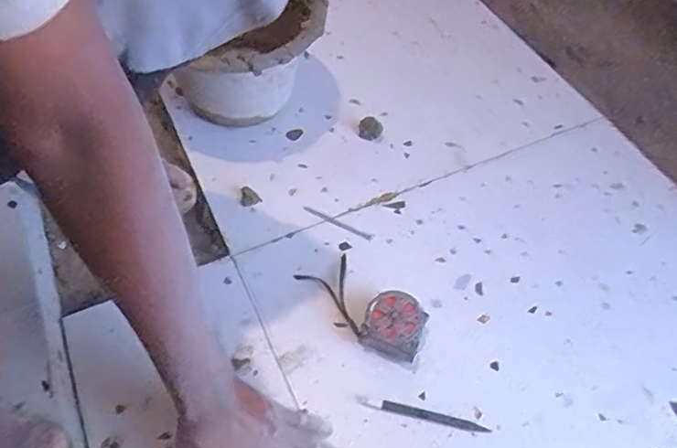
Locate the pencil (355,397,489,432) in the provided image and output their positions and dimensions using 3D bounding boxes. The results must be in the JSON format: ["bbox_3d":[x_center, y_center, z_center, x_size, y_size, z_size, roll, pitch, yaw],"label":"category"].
[{"bbox_3d":[0.087,0.198,0.563,0.134,0.005,0.012,10,57,8],"label":"pencil"}]

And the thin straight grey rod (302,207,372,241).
[{"bbox_3d":[-0.003,-0.003,0.703,0.101,0.004,0.010,27,61,18],"label":"thin straight grey rod"}]

